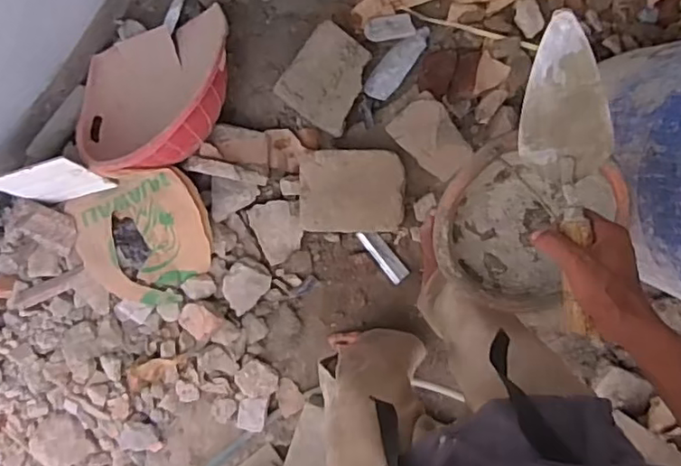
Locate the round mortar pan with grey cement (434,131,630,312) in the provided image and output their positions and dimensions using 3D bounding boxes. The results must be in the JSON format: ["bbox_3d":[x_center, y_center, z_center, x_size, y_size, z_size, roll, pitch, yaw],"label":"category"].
[{"bbox_3d":[0.247,-0.011,0.828,0.213,0.079,0.231,1,96,7],"label":"round mortar pan with grey cement"}]

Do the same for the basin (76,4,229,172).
[{"bbox_3d":[-0.460,-0.329,1.439,0.434,0.275,0.341,-17,94,8],"label":"basin"}]

